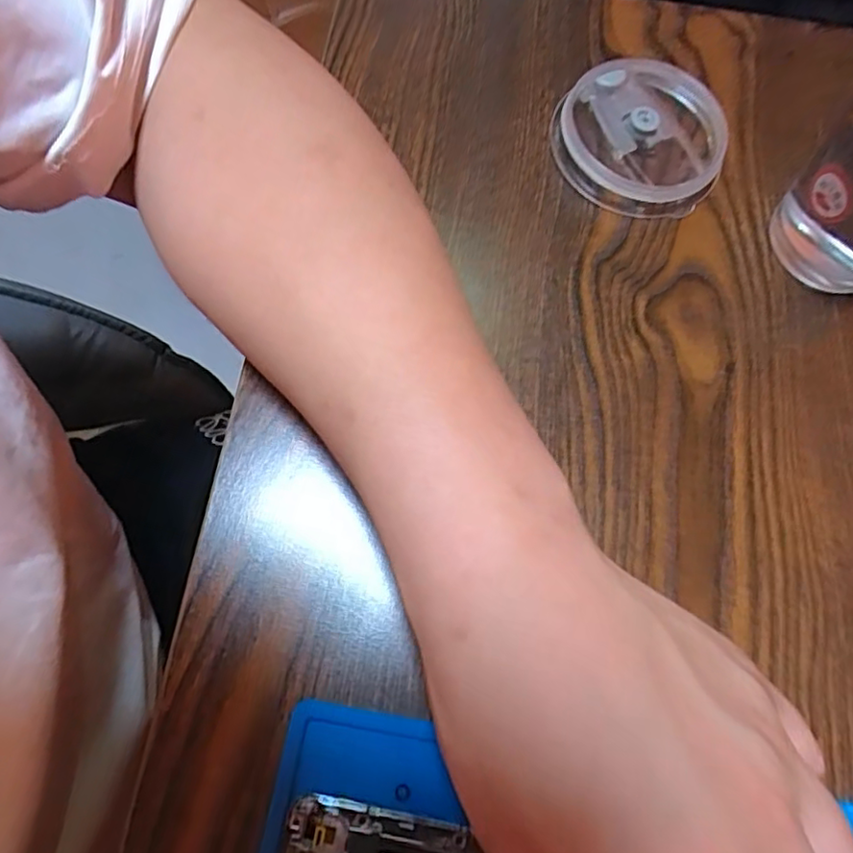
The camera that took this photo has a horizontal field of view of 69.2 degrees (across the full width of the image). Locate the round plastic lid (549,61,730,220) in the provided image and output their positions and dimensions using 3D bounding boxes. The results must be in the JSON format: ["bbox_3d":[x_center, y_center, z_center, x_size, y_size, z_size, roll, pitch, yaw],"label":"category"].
[{"bbox_3d":[0.103,-0.141,0.302,0.081,0.020,0.075,1,70,-3],"label":"round plastic lid"}]

